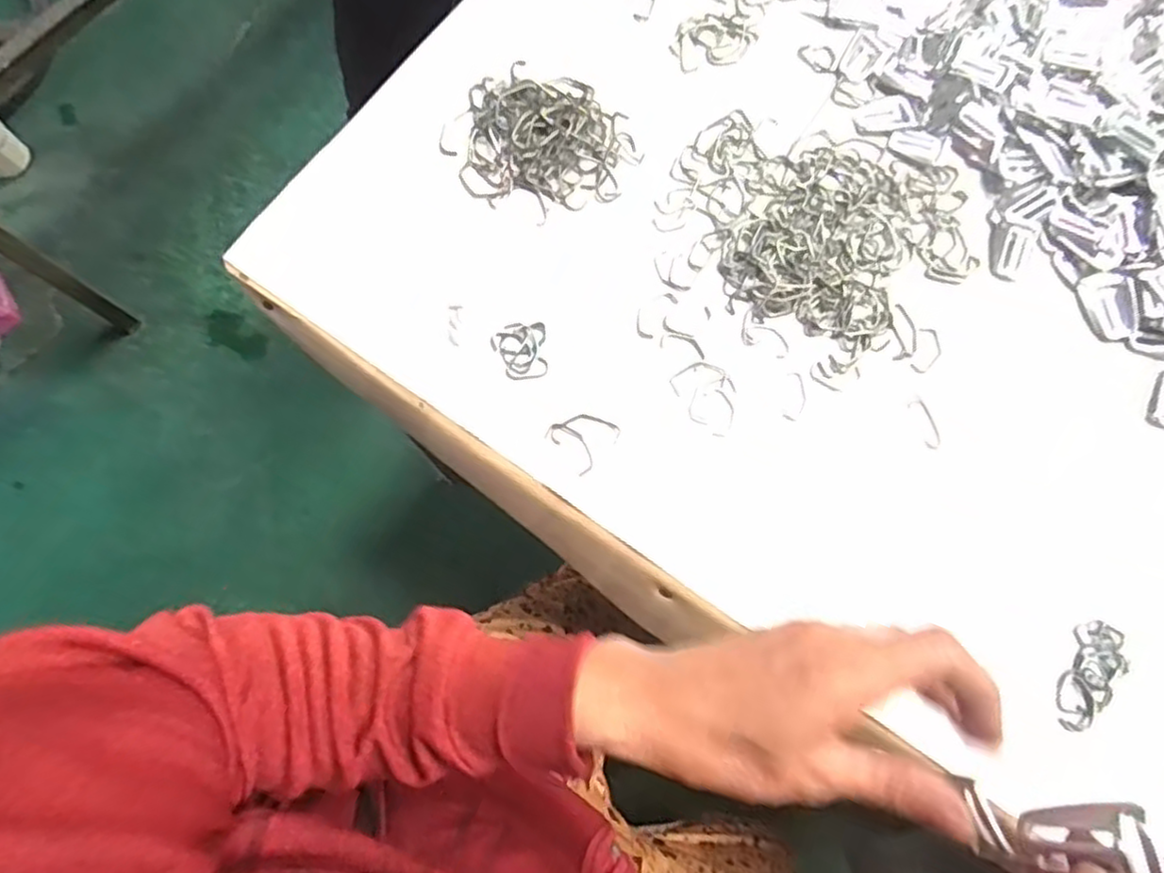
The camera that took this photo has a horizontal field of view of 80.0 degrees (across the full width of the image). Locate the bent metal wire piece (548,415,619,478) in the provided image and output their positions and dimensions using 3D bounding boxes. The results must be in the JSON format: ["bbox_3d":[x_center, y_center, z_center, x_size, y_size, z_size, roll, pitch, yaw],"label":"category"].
[{"bbox_3d":[0.002,-0.001,0.429,0.037,0.004,0.037,-42,82,-8],"label":"bent metal wire piece"}]

